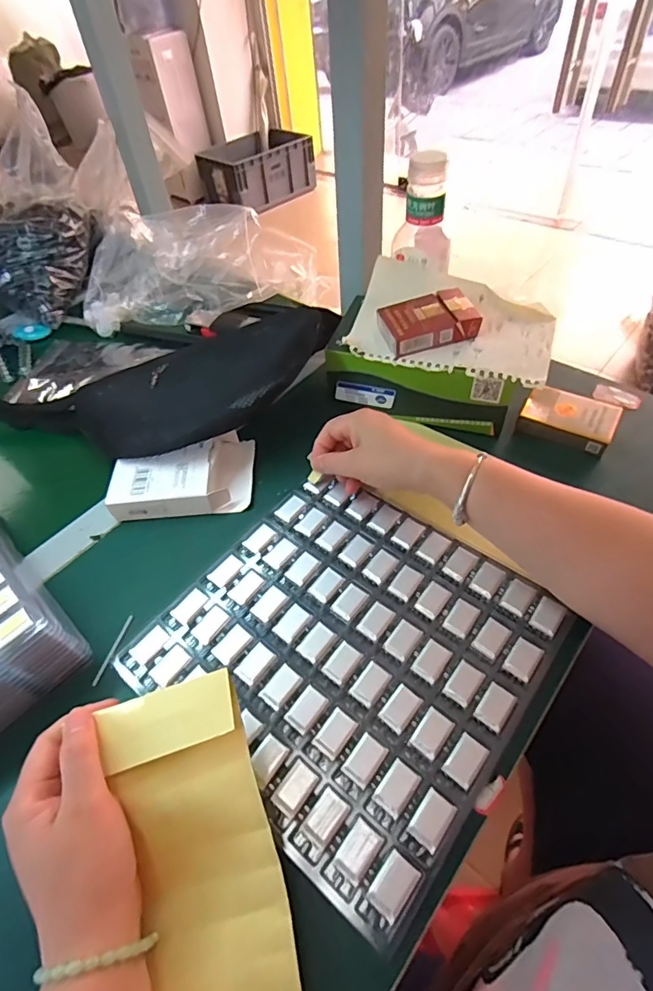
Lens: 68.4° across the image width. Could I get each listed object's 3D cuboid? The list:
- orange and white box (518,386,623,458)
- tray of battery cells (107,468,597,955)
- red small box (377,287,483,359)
[{"bbox_3d":[0.252,-0.080,0.499,0.086,0.027,0.056,24,57,23],"label":"orange and white box"},{"bbox_3d":[0.018,0.115,0.382,0.271,0.012,0.252,31,60,27],"label":"tray of battery cells"},{"bbox_3d":[0.102,-0.176,0.489,0.088,0.030,0.058,-15,51,-6],"label":"red small box"}]

